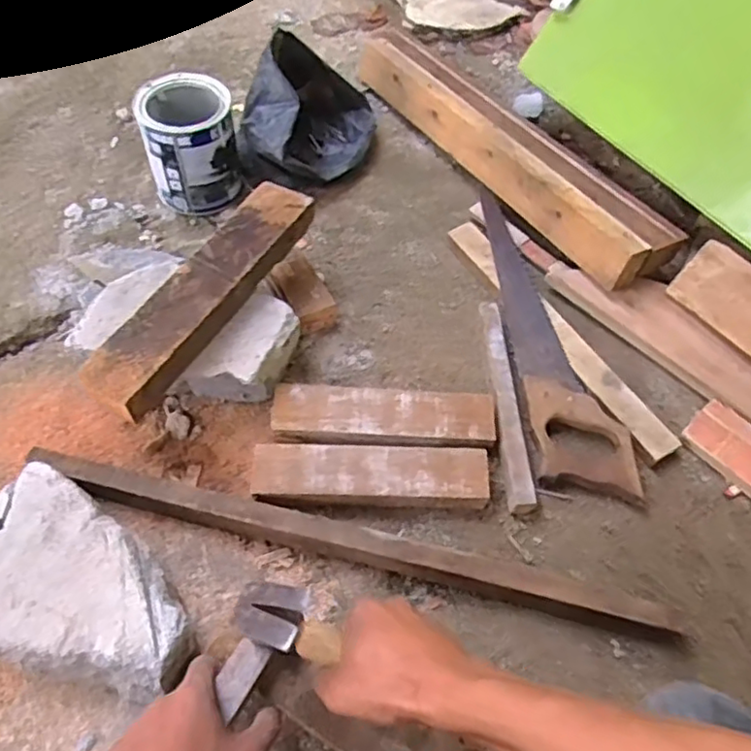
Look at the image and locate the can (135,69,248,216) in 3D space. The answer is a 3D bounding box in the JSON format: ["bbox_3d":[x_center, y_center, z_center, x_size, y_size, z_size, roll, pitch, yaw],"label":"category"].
[{"bbox_3d":[-0.229,-0.281,0.818,0.106,0.128,0.106,1,57,-2],"label":"can"}]

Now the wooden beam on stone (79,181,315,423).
[{"bbox_3d":[-0.166,-0.085,0.637,0.065,0.031,0.291,27,62,13],"label":"wooden beam on stone"}]

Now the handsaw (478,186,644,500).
[{"bbox_3d":[0.193,-0.048,0.735,0.090,0.032,0.401,-5,57,-5],"label":"handsaw"}]

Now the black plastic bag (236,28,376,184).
[{"bbox_3d":[-0.088,-0.336,0.849,0.138,0.124,0.196,19,58,10],"label":"black plastic bag"}]

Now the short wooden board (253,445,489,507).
[{"bbox_3d":[-0.005,0.101,0.630,0.225,0.038,0.059,1,57,-1],"label":"short wooden board"}]

